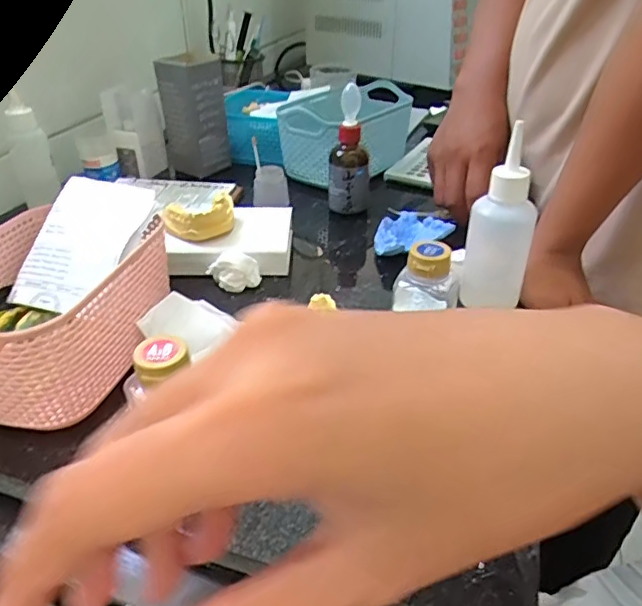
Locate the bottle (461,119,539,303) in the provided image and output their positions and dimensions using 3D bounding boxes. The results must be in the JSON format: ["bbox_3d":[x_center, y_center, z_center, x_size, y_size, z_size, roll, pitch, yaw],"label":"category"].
[{"bbox_3d":[0.133,-0.056,0.411,0.044,0.129,0.033,8,34,13],"label":"bottle"}]

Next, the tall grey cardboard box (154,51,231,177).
[{"bbox_3d":[-0.159,-0.236,0.704,0.067,0.131,0.061,23,40,31],"label":"tall grey cardboard box"}]

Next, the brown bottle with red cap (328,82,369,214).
[{"bbox_3d":[0.030,-0.157,0.582,0.044,0.115,0.038,3,34,5],"label":"brown bottle with red cap"}]

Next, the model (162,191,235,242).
[{"bbox_3d":[-0.110,-0.077,0.518,0.065,0.029,0.044,-15,36,-21],"label":"model"}]

